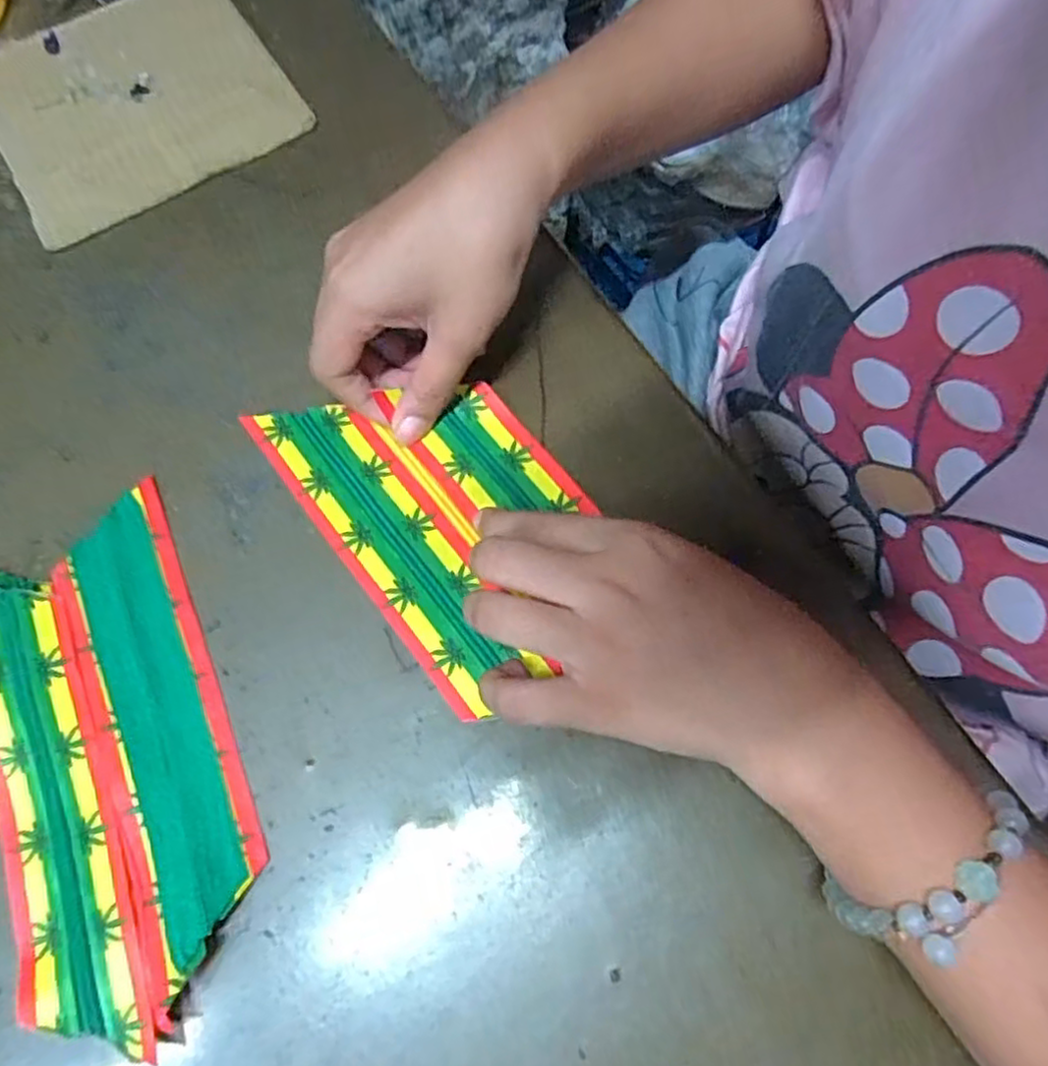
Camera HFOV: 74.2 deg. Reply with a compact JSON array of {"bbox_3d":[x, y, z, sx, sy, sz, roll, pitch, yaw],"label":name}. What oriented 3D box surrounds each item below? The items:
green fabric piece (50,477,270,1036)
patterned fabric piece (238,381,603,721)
[{"bbox_3d":[-0.144,0.071,0.270,0.046,0.012,0.188,-24,71,-7],"label":"green fabric piece"},{"bbox_3d":[-0.036,-0.016,0.301,0.098,0.006,0.161,-37,73,-11],"label":"patterned fabric piece"}]

